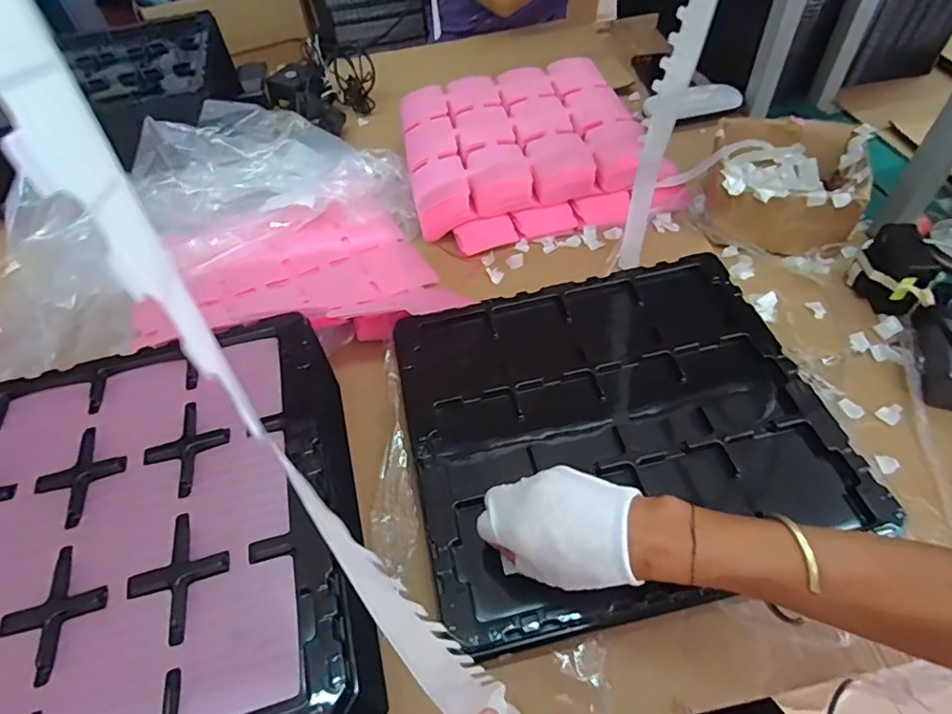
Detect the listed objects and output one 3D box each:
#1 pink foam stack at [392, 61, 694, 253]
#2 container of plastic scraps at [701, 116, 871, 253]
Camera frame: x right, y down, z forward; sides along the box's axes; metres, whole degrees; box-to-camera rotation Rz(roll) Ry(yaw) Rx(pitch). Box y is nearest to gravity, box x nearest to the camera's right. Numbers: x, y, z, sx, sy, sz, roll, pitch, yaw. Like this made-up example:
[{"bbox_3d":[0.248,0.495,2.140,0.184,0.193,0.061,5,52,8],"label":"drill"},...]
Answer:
[{"bbox_3d":[0.076,-0.308,0.779,0.353,0.075,0.344,-12,52,-6],"label":"pink foam stack"},{"bbox_3d":[0.383,-0.219,0.688,0.162,0.092,0.176,15,54,15],"label":"container of plastic scraps"}]

